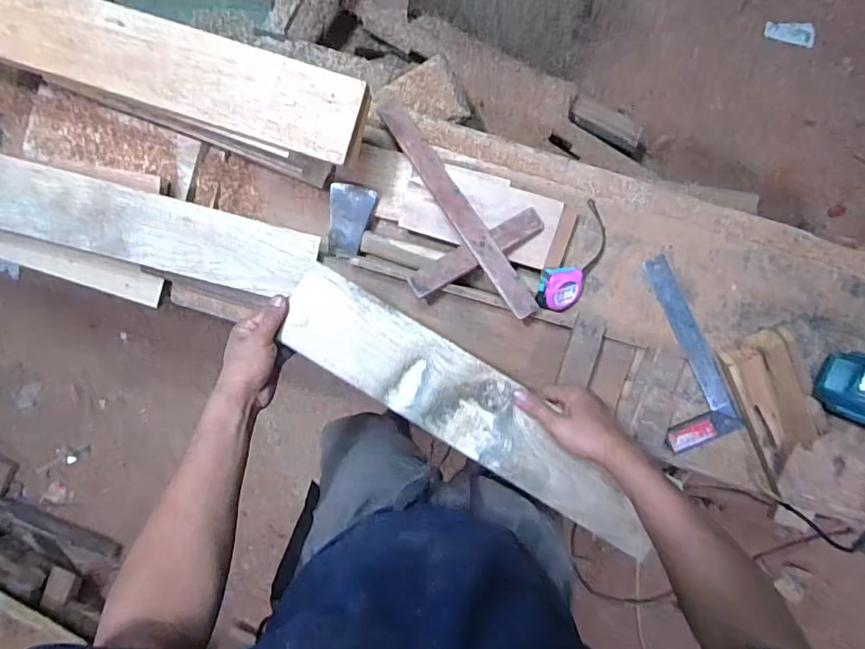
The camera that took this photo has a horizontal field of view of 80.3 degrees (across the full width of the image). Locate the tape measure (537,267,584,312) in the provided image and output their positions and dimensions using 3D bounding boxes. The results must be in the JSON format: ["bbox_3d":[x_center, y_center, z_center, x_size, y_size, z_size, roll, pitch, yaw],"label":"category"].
[{"bbox_3d":[0.197,-0.055,0.793,0.069,0.052,0.071,5,96,-1],"label":"tape measure"}]

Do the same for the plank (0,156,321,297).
[{"bbox_3d":[-0.422,-0.138,0.749,0.491,0.026,0.105,14,95,-2],"label":"plank"}]

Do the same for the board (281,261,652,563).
[{"bbox_3d":[0.043,0.108,0.625,0.507,0.023,0.102,35,94,2],"label":"board"}]

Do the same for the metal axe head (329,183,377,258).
[{"bbox_3d":[-0.126,-0.161,0.802,0.069,0.007,0.110,2,103,-8],"label":"metal axe head"}]

